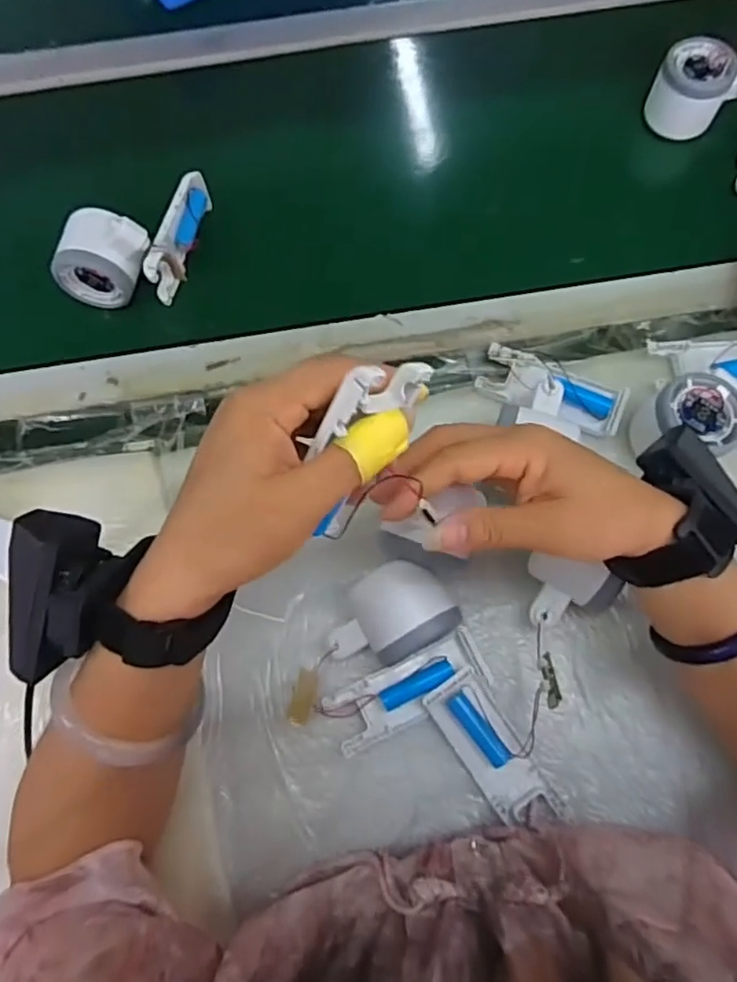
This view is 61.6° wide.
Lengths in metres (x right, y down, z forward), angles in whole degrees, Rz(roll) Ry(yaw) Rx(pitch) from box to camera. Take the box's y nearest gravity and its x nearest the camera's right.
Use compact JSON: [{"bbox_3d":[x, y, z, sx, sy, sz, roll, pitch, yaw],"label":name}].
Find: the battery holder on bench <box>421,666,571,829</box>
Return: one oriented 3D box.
[{"bbox_3d":[0.078,0.163,0.387,0.037,0.015,0.099,-33,75,-9],"label":"battery holder on bench"}]

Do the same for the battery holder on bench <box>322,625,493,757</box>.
[{"bbox_3d":[0.026,0.128,0.403,0.104,0.017,0.038,-25,74,-7],"label":"battery holder on bench"}]

